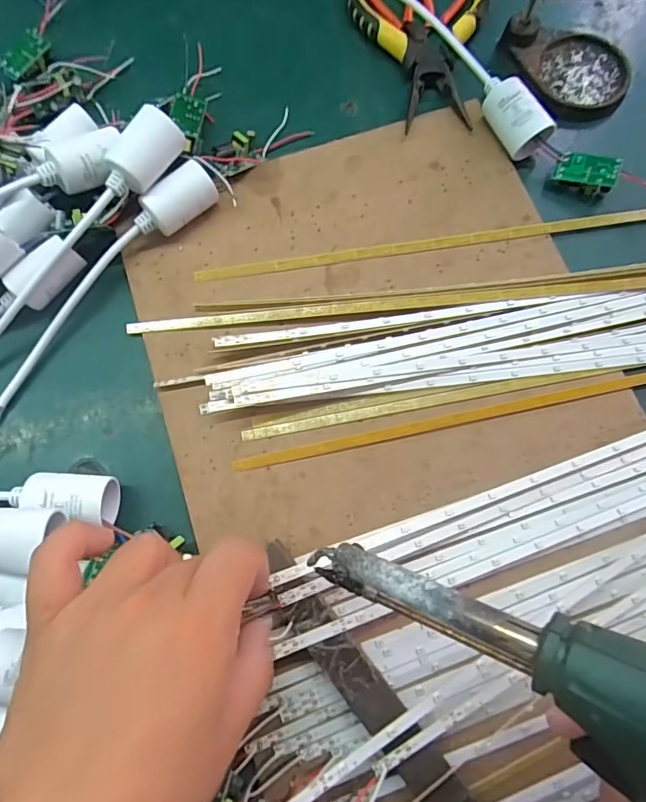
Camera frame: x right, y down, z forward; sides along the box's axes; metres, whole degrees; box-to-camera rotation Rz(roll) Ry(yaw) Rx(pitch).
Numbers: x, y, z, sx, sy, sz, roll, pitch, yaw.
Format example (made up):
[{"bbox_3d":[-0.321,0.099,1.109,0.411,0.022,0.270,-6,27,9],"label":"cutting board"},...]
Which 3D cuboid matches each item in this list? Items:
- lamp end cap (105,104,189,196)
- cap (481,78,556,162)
[{"bbox_3d":[-0.104,-0.147,0.297,0.024,0.027,0.044,34,79,9],"label":"lamp end cap"},{"bbox_3d":[0.126,-0.189,0.335,0.025,0.023,0.054,-27,77,-6],"label":"cap"}]

